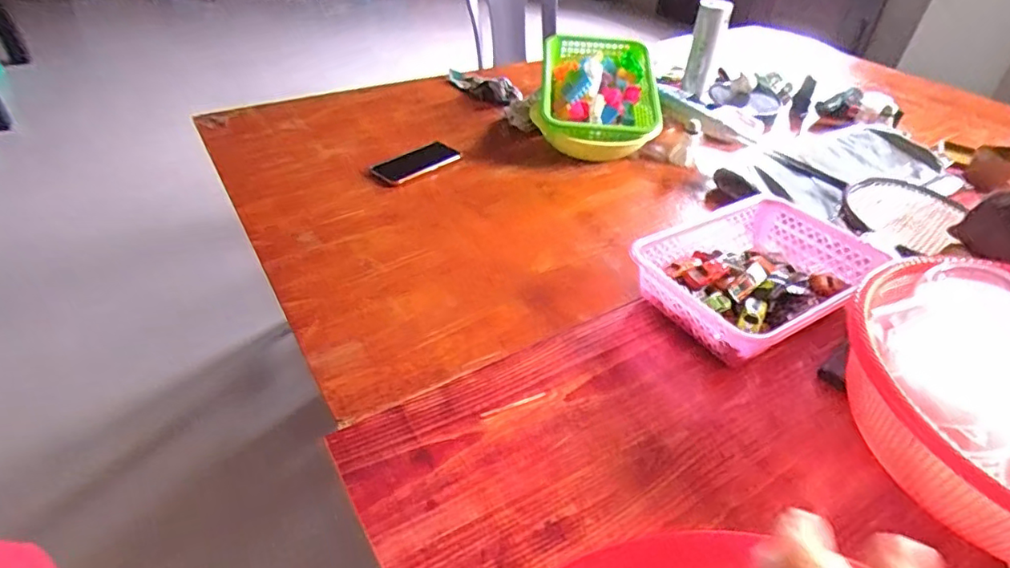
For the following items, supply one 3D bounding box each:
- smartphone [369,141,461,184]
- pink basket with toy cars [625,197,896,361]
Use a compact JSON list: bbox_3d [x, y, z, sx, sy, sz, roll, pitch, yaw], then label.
[{"bbox_3d":[-0.166,-0.227,1.033,0.086,0.015,0.155,28,46,29],"label":"smartphone"},{"bbox_3d":[0.339,-0.013,0.742,0.300,0.074,0.210,-22,44,-27],"label":"pink basket with toy cars"}]

